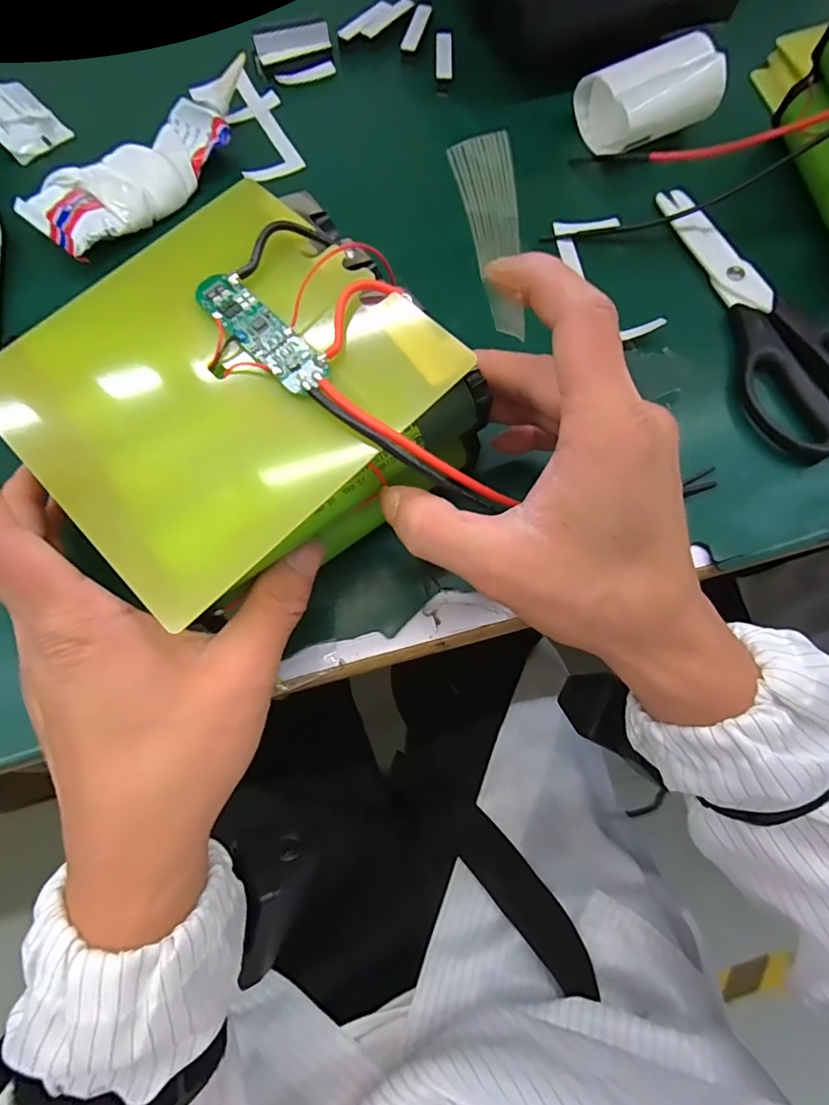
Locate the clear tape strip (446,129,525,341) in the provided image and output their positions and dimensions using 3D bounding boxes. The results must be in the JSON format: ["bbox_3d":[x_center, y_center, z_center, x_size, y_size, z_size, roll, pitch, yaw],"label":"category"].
[{"bbox_3d":[0.028,-0.103,0.171,0.020,0.060,0.004,21,57,38],"label":"clear tape strip"}]

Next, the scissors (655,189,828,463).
[{"bbox_3d":[0.204,-0.139,0.288,0.083,0.011,0.187,-12,72,-5],"label":"scissors"}]

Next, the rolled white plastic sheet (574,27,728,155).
[{"bbox_3d":[0.150,-0.288,0.324,0.072,0.040,0.062,-18,73,-7],"label":"rolled white plastic sheet"}]

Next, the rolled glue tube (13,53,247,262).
[{"bbox_3d":[-0.154,-0.236,0.308,0.050,0.024,0.160,39,75,11],"label":"rolled glue tube"}]

